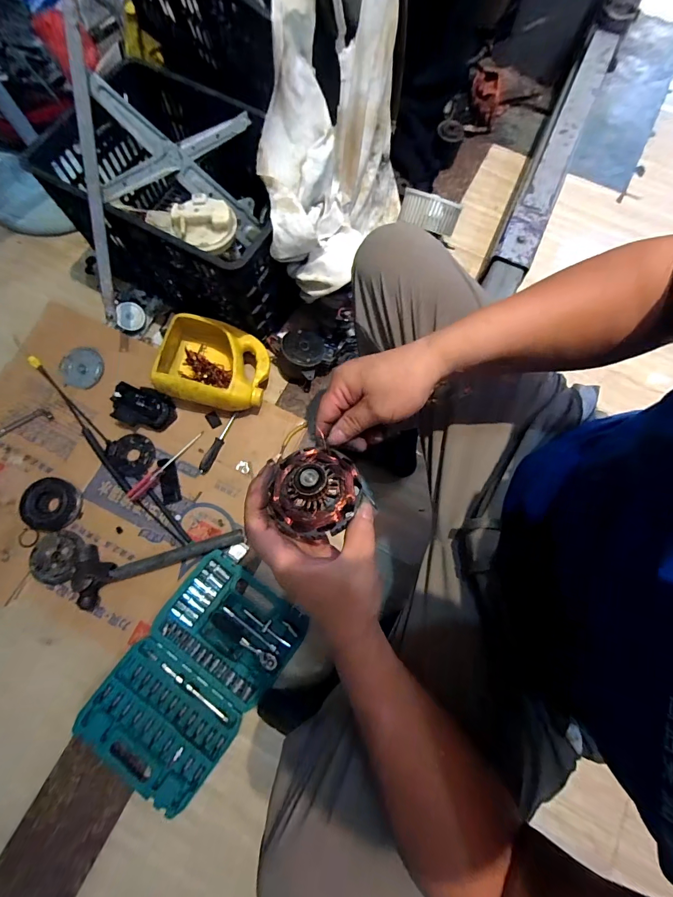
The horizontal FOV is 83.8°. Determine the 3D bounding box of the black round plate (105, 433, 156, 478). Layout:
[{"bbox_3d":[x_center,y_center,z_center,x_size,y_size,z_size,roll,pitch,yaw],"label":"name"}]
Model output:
[{"bbox_3d":[-0.458,0.012,0.833,0.109,0.011,0.090,18,75,4],"label":"black round plate"}]

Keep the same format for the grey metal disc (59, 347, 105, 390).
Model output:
[{"bbox_3d":[-0.598,-0.189,0.882,0.102,0.016,0.099,0,75,-1],"label":"grey metal disc"}]

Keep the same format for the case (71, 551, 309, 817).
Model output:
[{"bbox_3d":[-0.273,0.437,0.725,0.258,0.048,0.421,35,77,8],"label":"case"}]

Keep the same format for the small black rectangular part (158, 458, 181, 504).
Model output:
[{"bbox_3d":[-0.365,0.067,0.813,0.034,0.016,0.101,-15,76,-5],"label":"small black rectangular part"}]

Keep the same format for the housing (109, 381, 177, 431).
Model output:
[{"bbox_3d":[-0.425,-0.089,0.829,0.121,0.061,0.081,12,75,2],"label":"housing"}]

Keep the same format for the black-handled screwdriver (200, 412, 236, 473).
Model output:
[{"bbox_3d":[-0.261,-0.013,0.831,0.021,0.022,0.149,24,76,5],"label":"black-handled screwdriver"}]

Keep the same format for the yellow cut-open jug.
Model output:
[{"bbox_3d":[-0.267,-0.184,0.831,0.225,0.102,0.183,8,75,1],"label":"yellow cut-open jug"}]

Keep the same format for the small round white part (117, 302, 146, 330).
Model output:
[{"bbox_3d":[-0.493,-0.317,0.901,0.060,0.013,0.062,-5,104,-20],"label":"small round white part"}]

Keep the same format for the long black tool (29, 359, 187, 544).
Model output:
[{"bbox_3d":[-0.523,-0.002,0.839,0.044,0.012,0.578,-43,80,-11],"label":"long black tool"}]

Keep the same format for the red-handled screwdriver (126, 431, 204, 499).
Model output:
[{"bbox_3d":[-0.369,0.037,0.817,0.027,0.021,0.200,43,78,10],"label":"red-handled screwdriver"}]

